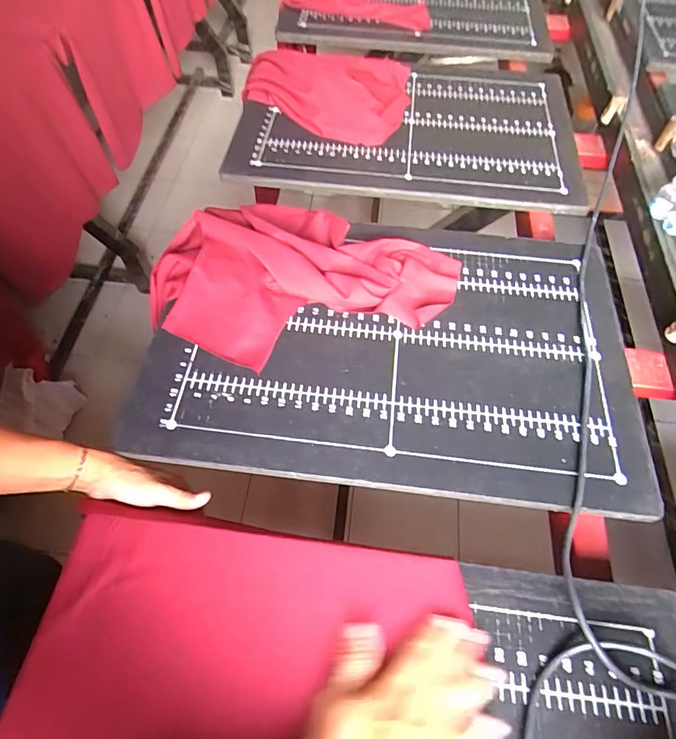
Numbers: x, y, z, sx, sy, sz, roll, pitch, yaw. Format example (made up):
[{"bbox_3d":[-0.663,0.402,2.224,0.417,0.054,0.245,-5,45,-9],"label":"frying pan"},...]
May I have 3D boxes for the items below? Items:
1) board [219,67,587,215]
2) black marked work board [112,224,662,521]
[{"bbox_3d":[0.121,-0.446,0.843,0.612,0.041,0.412,5,58,3],"label":"board"},{"bbox_3d":[0.063,-0.047,0.592,0.604,0.008,0.407,6,59,2],"label":"black marked work board"}]

